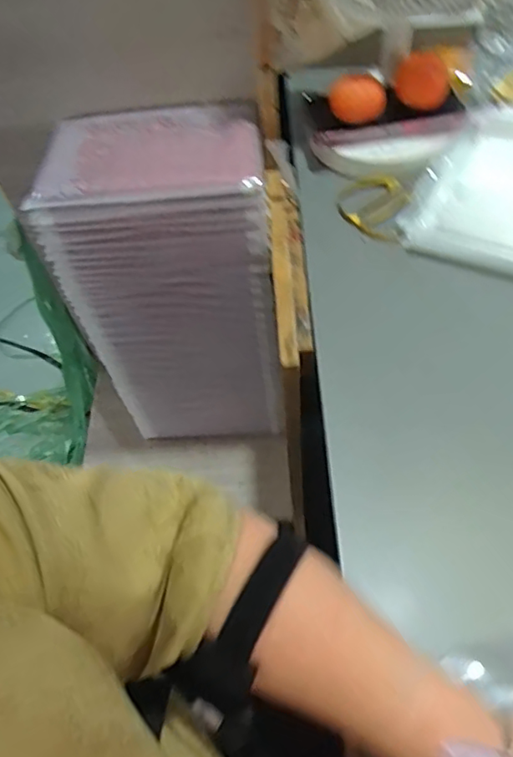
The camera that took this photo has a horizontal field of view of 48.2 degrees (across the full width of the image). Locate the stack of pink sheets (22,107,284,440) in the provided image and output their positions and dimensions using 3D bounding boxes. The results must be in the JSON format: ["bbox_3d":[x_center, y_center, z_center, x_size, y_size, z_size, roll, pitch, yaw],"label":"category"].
[{"bbox_3d":[-0.084,-0.104,0.735,0.225,0.432,0.172,3,58,8],"label":"stack of pink sheets"}]

